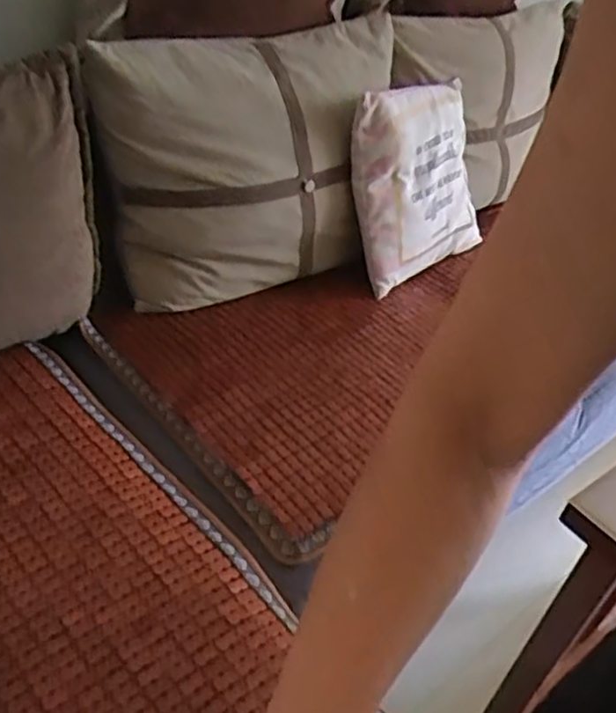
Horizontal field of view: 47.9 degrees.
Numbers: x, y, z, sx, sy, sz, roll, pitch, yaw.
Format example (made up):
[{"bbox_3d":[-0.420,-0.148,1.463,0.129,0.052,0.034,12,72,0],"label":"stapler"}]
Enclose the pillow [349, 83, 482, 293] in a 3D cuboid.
[{"bbox_3d":[0.222,-0.375,1.495,0.100,0.387,0.386,14,34,44],"label":"pillow"}]

